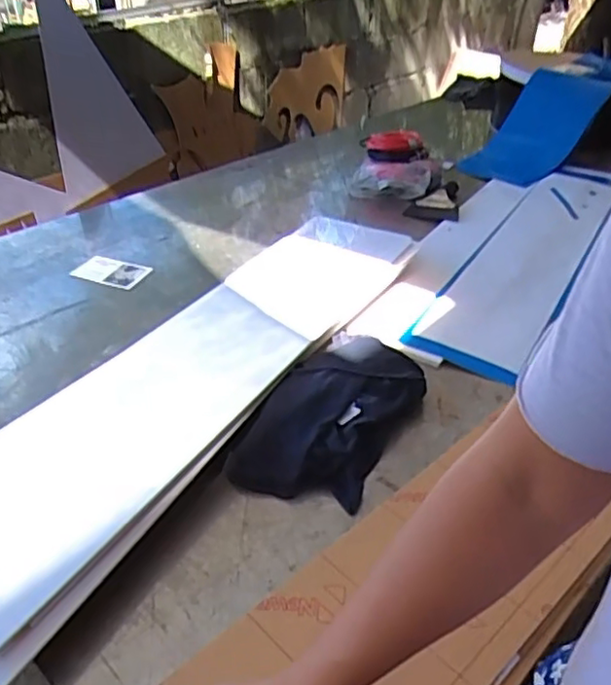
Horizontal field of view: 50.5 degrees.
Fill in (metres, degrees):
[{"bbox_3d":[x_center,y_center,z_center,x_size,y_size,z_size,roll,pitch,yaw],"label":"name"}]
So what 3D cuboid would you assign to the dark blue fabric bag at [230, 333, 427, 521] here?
[{"bbox_3d":[0.046,0.089,0.870,0.169,0.044,0.320,19,40,22],"label":"dark blue fabric bag"}]

